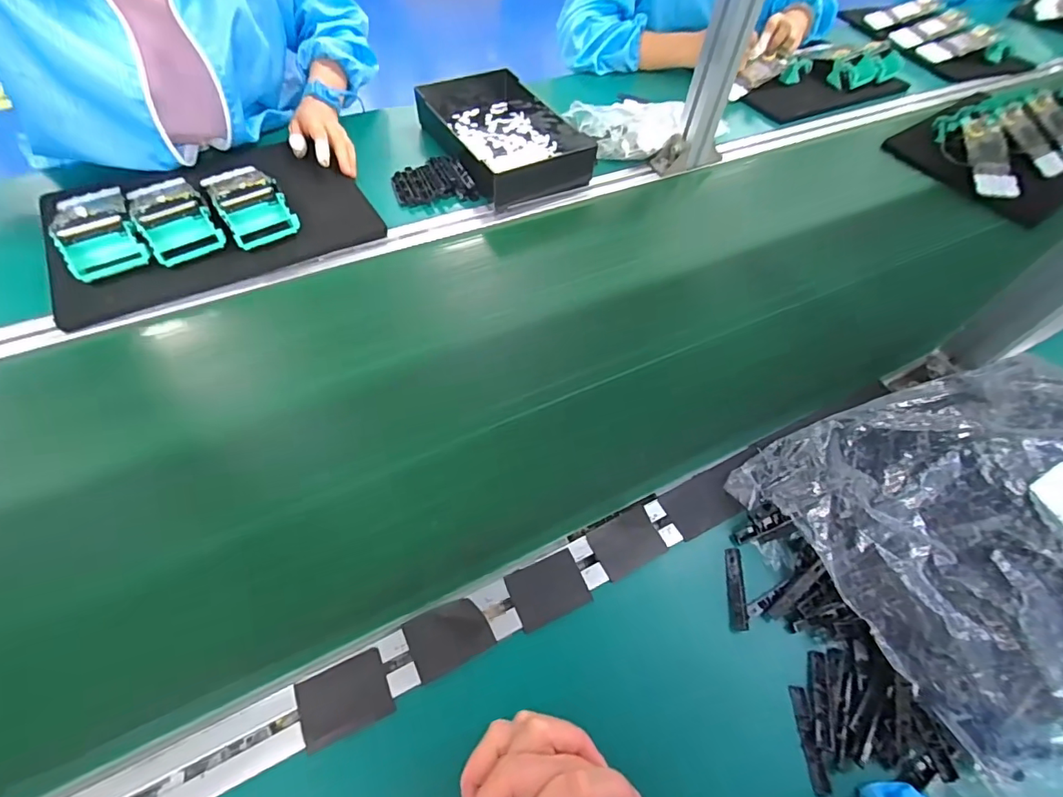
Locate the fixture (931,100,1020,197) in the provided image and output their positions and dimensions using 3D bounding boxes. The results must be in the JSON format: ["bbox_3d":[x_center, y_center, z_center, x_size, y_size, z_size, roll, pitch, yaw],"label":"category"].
[{"bbox_3d":[0.711,-0.408,0.785,0.089,0.052,0.241,13,56,3],"label":"fixture"}]

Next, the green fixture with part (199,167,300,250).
[{"bbox_3d":[-0.320,-0.220,0.564,0.070,0.050,0.067,-31,64,-23],"label":"green fixture with part"}]

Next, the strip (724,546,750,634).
[{"bbox_3d":[0.168,0.155,0.402,0.014,0.007,0.064,9,56,0],"label":"strip"}]

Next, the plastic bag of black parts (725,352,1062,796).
[{"bbox_3d":[0.389,0.114,0.394,0.327,0.103,0.304,-19,60,-17],"label":"plastic bag of black parts"}]

